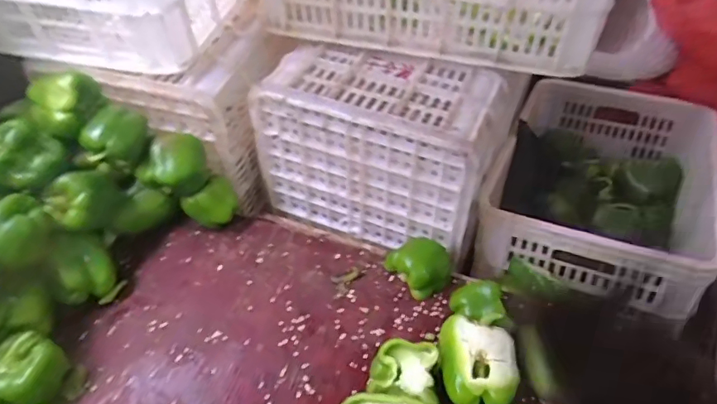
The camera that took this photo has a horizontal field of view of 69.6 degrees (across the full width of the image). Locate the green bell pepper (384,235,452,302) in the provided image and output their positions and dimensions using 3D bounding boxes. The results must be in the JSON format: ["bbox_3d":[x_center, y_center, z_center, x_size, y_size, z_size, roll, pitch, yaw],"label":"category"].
[{"bbox_3d":[0.096,0.087,0.756,0.087,0.049,0.086,-30,55,-24],"label":"green bell pepper"}]

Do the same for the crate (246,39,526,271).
[{"bbox_3d":[0.041,-0.105,0.837,0.345,0.251,0.218,18,51,16],"label":"crate"}]

